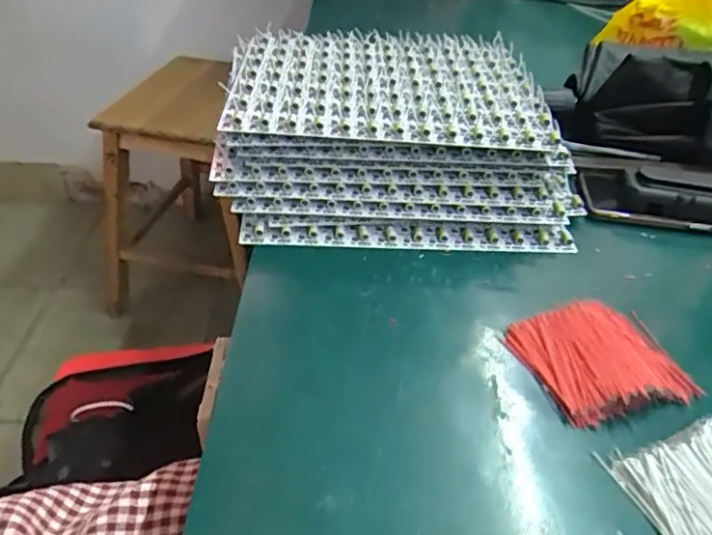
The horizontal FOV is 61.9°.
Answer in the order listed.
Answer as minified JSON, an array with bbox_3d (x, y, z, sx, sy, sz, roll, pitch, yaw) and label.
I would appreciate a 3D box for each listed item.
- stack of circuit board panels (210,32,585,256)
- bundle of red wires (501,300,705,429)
[{"bbox_3d":[0.038,-0.140,0.606,0.328,0.096,0.306,3,40,-3],"label":"stack of circuit board panels"},{"bbox_3d":[0.169,0.063,0.413,0.102,0.026,0.085,-8,42,-15],"label":"bundle of red wires"}]

